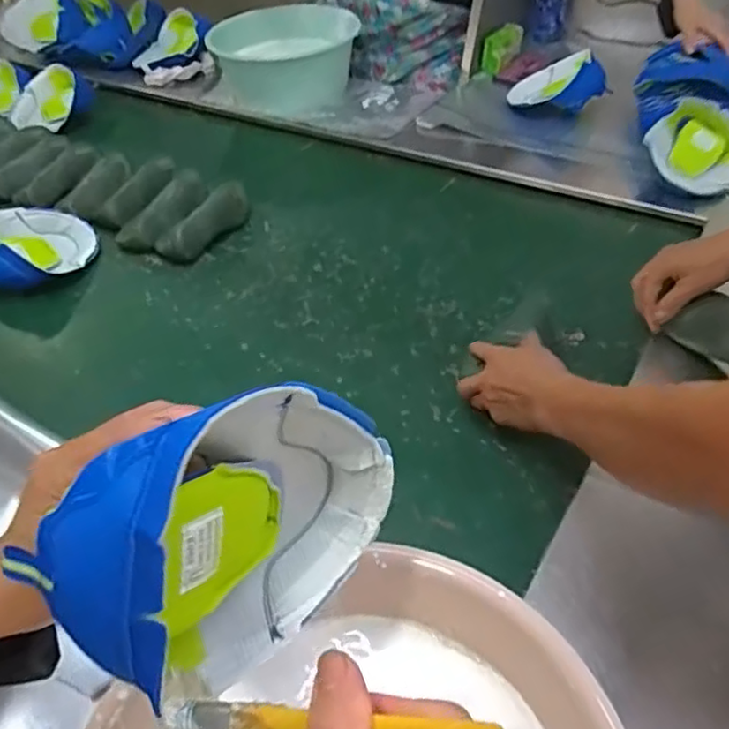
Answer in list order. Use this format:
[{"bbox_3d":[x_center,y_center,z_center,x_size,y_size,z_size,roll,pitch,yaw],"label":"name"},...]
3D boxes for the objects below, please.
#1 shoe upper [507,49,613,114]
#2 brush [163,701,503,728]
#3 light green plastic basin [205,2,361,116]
[{"bbox_3d":[0.363,-0.531,1.214,0.185,0.083,0.109,16,47,20],"label":"shoe upper"},{"bbox_3d":[-0.018,0.139,0.246,0.139,0.011,0.016,-8,41,22],"label":"brush"},{"bbox_3d":[-0.171,-0.661,1.406,0.312,0.139,0.245,-9,44,-5],"label":"light green plastic basin"}]

